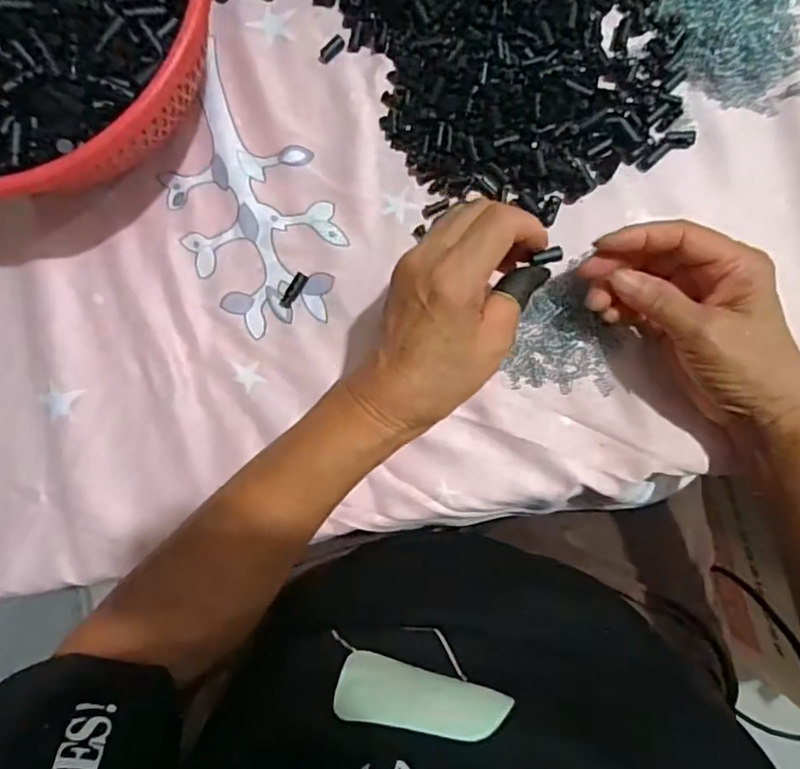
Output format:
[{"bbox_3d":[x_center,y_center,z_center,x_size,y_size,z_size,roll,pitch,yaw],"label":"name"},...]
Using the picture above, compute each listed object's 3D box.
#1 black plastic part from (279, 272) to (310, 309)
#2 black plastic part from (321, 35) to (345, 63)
[{"bbox_3d":[-0.075,-0.066,0.412,0.009,0.004,0.027,32,90,10],"label":"black plastic part"},{"bbox_3d":[-0.049,-0.241,0.422,0.021,0.007,0.008,-39,81,3],"label":"black plastic part"}]

